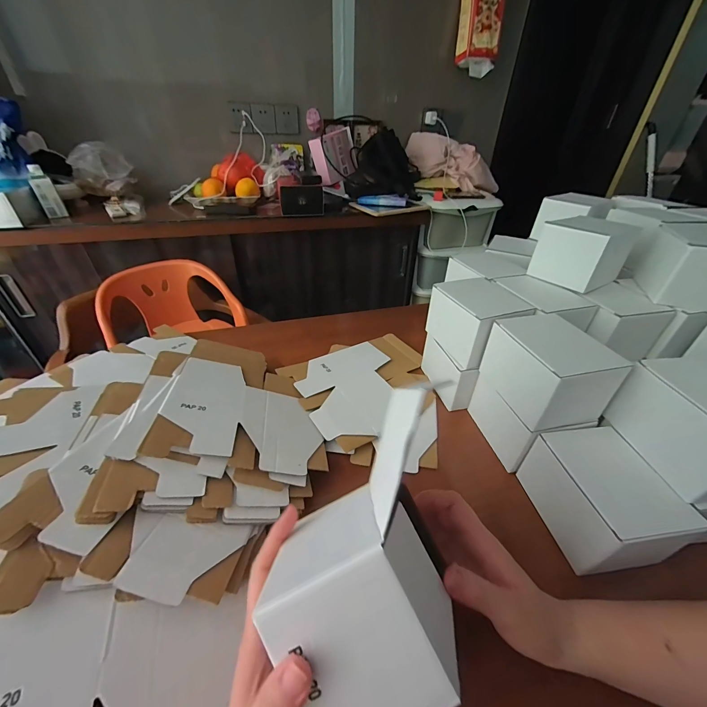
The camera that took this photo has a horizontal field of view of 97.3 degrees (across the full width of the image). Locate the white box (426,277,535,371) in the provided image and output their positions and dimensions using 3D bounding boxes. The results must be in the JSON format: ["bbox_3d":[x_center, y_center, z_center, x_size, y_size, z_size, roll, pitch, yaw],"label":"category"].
[{"bbox_3d":[0.185,-0.046,0.464,0.099,0.079,0.128,-12,38,-17],"label":"white box"}]

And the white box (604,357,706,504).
[{"bbox_3d":[0.354,0.077,0.314,0.100,0.092,0.111,-2,37,-5],"label":"white box"}]

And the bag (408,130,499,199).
[{"bbox_3d":[0.437,-0.776,1.295,0.437,0.154,0.134,14,34,-16],"label":"bag"}]

